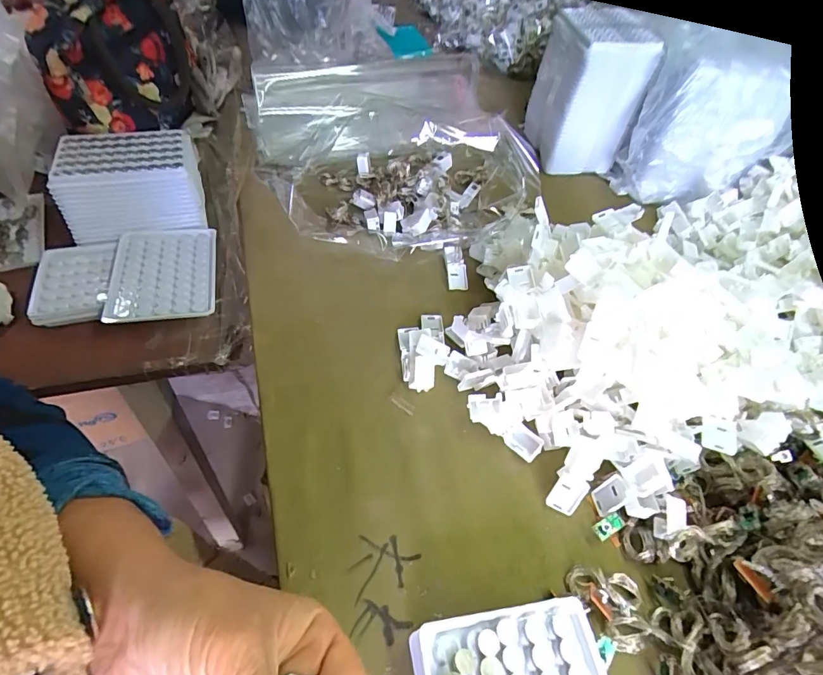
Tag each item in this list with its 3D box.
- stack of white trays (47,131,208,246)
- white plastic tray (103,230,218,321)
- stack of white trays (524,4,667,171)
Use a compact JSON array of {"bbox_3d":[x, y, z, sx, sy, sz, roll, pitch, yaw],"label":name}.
[{"bbox_3d":[-0.297,-0.168,0.490,0.133,0.064,0.097,-12,49,-15],"label":"stack of white trays"},{"bbox_3d":[-0.249,-0.063,0.459,0.097,0.016,0.121,-7,51,-13],"label":"white plastic tray"},{"bbox_3d":[0.227,-0.323,0.601,0.098,0.157,0.121,0,50,-8],"label":"stack of white trays"}]

